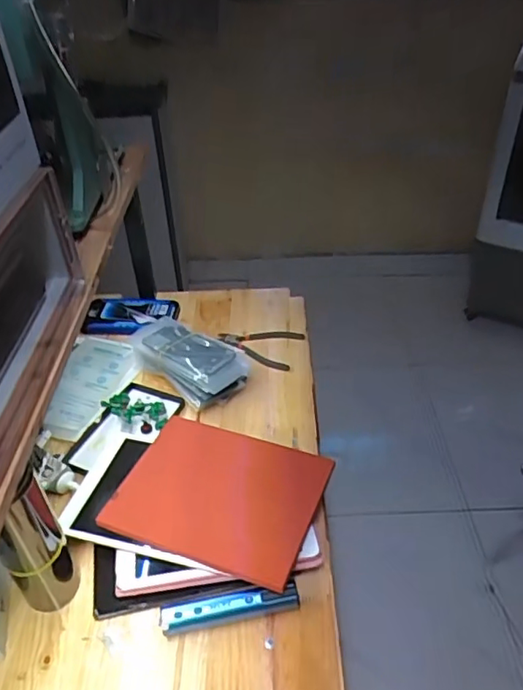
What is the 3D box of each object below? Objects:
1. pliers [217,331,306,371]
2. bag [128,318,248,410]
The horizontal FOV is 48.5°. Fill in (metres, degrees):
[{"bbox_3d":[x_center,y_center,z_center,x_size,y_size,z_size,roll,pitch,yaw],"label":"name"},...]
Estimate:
[{"bbox_3d":[-0.004,-0.009,1.031,0.144,0.011,0.102,17,43,22],"label":"pliers"},{"bbox_3d":[-0.133,0.018,0.955,0.234,0.051,0.112,23,45,27],"label":"bag"}]

